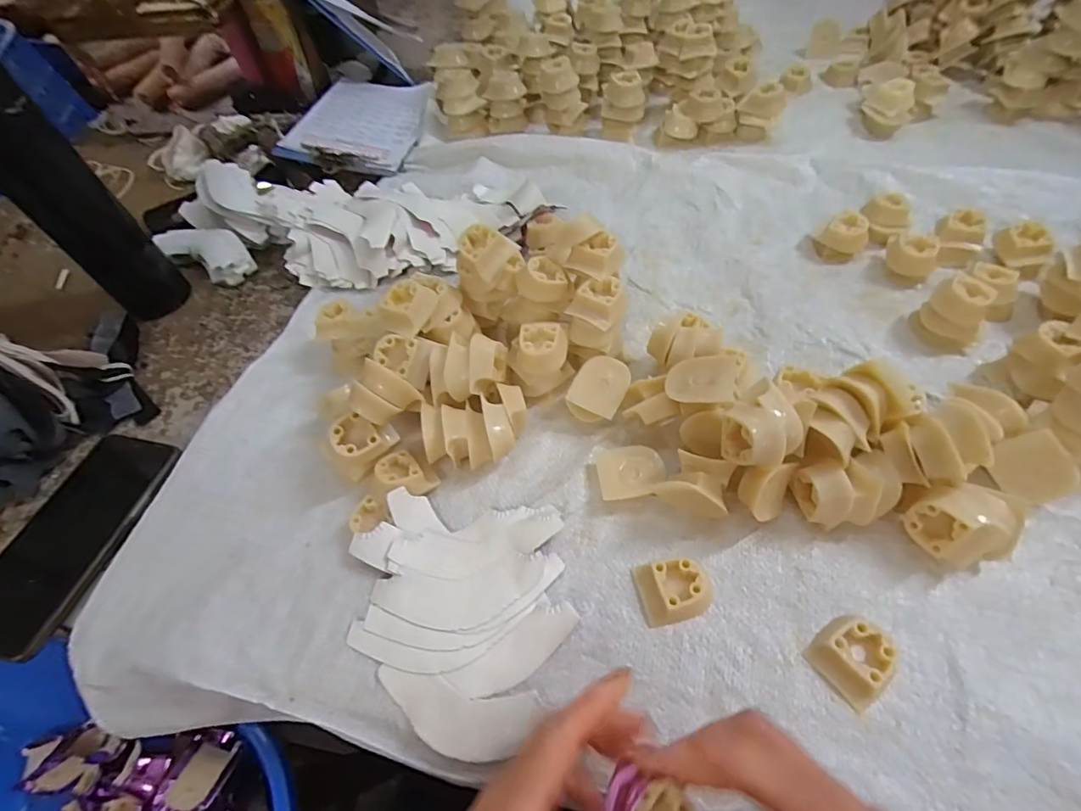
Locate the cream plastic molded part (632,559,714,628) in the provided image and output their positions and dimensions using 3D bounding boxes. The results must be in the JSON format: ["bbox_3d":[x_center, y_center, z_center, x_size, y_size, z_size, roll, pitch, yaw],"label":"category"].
[{"bbox_3d":[0.086,0.116,0.316,0.047,0.016,0.036,-11,55,-2],"label":"cream plastic molded part"}]

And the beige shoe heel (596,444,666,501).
[{"bbox_3d":[0.065,0.049,0.363,0.046,0.015,0.042,-8,55,0],"label":"beige shoe heel"}]

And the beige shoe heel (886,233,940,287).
[{"bbox_3d":[0.331,-0.133,0.449,0.032,0.032,0.040,8,56,10],"label":"beige shoe heel"}]

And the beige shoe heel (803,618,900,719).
[{"bbox_3d":[0.181,0.144,0.287,0.041,0.018,0.038,-36,59,-18],"label":"beige shoe heel"}]

